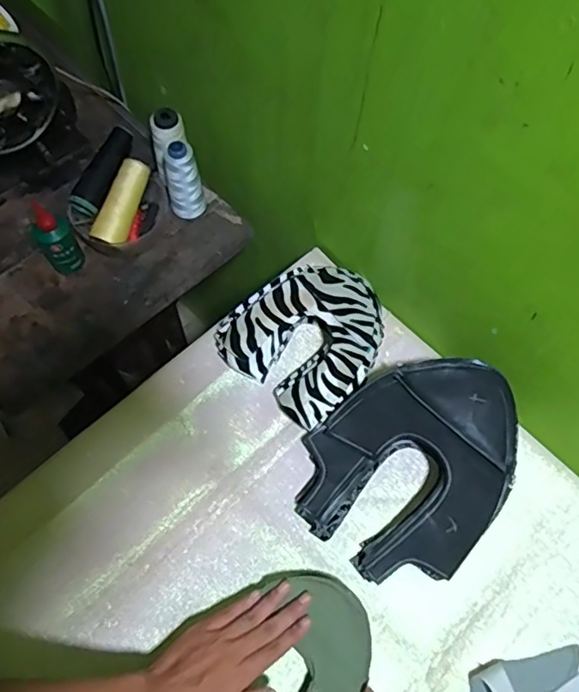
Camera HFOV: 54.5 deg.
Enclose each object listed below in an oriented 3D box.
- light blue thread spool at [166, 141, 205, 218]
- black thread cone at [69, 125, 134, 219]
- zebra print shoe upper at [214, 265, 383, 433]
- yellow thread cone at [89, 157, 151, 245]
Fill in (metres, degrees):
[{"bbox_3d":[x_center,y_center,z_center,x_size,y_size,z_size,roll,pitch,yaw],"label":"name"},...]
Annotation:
[{"bbox_3d":[-0.136,-0.211,0.720,0.044,0.110,0.037,-14,67,-7],"label":"light blue thread spool"},{"bbox_3d":[-0.232,-0.217,0.696,0.034,0.029,0.119,24,80,9],"label":"black thread cone"},{"bbox_3d":[0.030,-0.015,0.652,0.160,0.073,0.187,42,72,16],"label":"zebra print shoe upper"},{"bbox_3d":[-0.208,-0.178,0.701,0.034,0.038,0.113,22,84,9],"label":"yellow thread cone"}]

